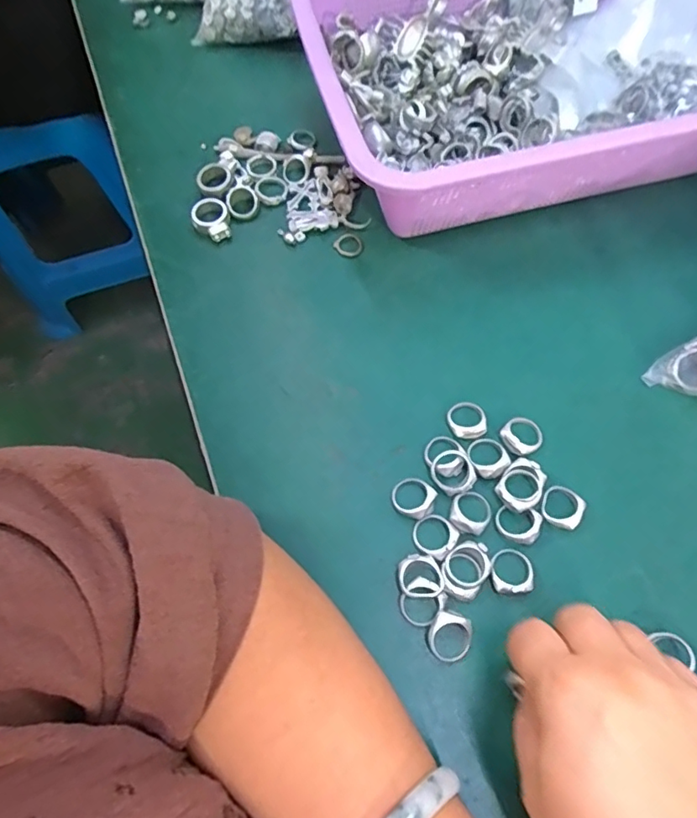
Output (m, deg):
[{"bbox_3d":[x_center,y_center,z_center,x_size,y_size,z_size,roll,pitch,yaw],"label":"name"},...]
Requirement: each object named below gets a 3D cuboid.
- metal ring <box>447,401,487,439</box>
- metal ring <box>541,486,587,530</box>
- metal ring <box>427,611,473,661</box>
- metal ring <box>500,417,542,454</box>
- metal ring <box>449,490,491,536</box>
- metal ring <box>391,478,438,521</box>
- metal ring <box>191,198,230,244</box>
[{"bbox_3d":[0.071,0.006,0.311,0.022,0.007,0.024,-1,68,2],"label":"metal ring"},{"bbox_3d":[0.119,0.055,0.289,0.022,0.010,0.023,-1,68,2],"label":"metal ring"},{"bbox_3d":[0.051,0.115,0.263,0.022,0.008,0.023,-1,68,2],"label":"metal ring"},{"bbox_3d":[0.102,0.015,0.306,0.024,0.009,0.022,-1,68,2],"label":"metal ring"},{"bbox_3d":[0.068,0.057,0.288,0.021,0.008,0.024,24,71,11],"label":"metal ring"},{"bbox_3d":[0.037,0.049,0.291,0.024,0.009,0.022,-1,68,2],"label":"metal ring"},{"bbox_3d":[-0.098,-0.135,0.370,0.026,0.012,0.033,-17,68,-5],"label":"metal ring"}]

